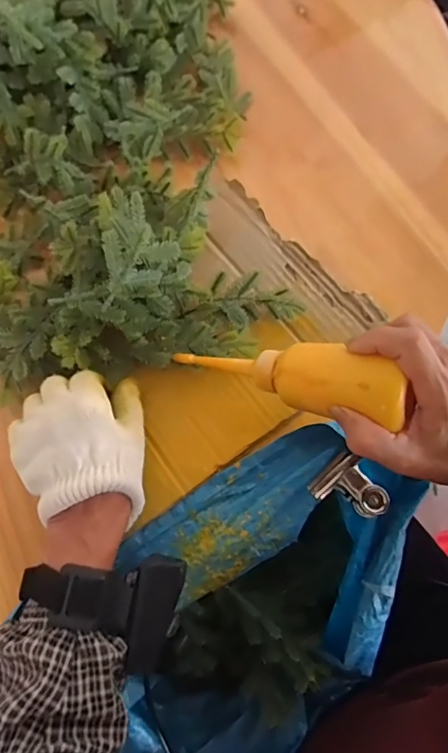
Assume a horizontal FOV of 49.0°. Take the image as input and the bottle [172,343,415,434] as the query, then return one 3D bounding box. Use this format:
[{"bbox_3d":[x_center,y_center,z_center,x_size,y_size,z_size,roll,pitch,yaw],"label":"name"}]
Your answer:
[{"bbox_3d":[0.037,-0.002,0.334,0.172,0.032,0.037,11,67,41],"label":"bottle"}]

